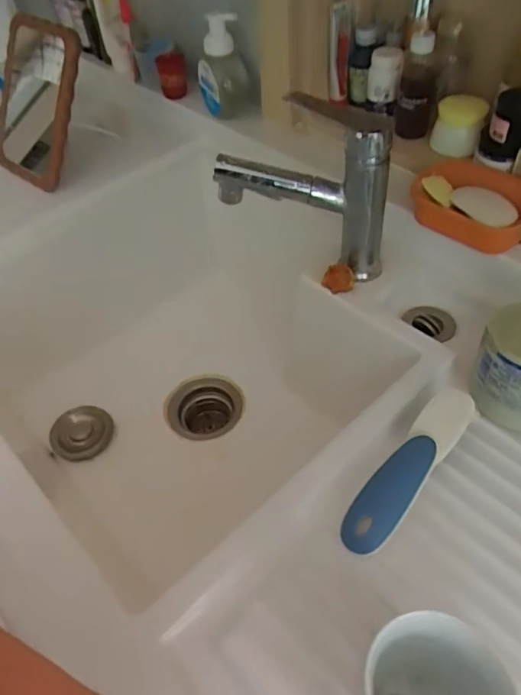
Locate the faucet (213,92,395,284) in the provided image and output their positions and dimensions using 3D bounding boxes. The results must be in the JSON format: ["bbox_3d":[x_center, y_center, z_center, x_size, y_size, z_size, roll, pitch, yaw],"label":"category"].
[{"bbox_3d":[0.046,-0.168,0.587,0.181,0.179,0.058,8,51,13],"label":"faucet"}]

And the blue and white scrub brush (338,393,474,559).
[{"bbox_3d":[0.124,0.101,0.452,0.037,0.029,0.165,32,59,29],"label":"blue and white scrub brush"}]

